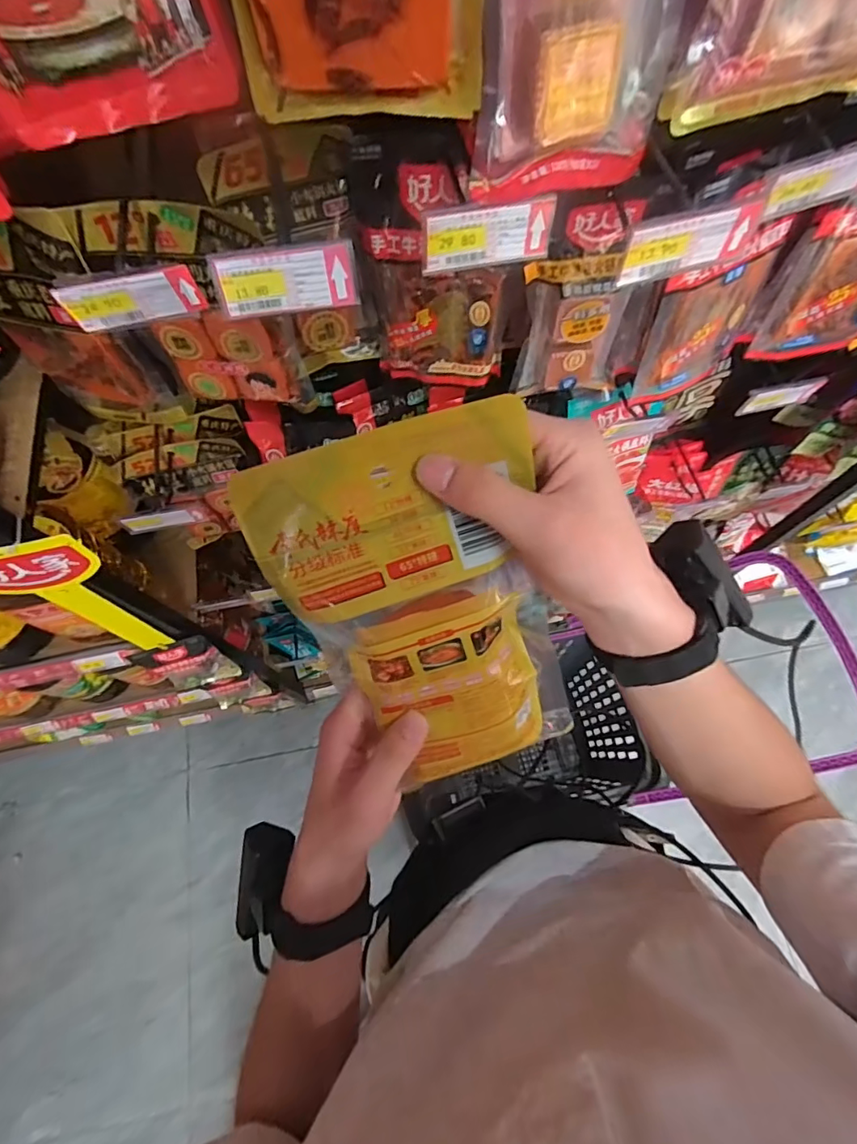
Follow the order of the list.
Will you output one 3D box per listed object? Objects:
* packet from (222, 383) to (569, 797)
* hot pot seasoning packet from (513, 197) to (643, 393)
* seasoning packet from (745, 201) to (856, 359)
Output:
[{"bbox_3d":[0.002,0.027,0.268,0.127,0.208,0.033,-18,27,1],"label":"packet"},{"bbox_3d":[0.162,-0.274,0.532,0.115,0.212,0.029,0,67,3],"label":"hot pot seasoning packet"},{"bbox_3d":[0.475,-0.336,0.537,0.168,0.206,0.020,-11,58,-3],"label":"seasoning packet"}]

